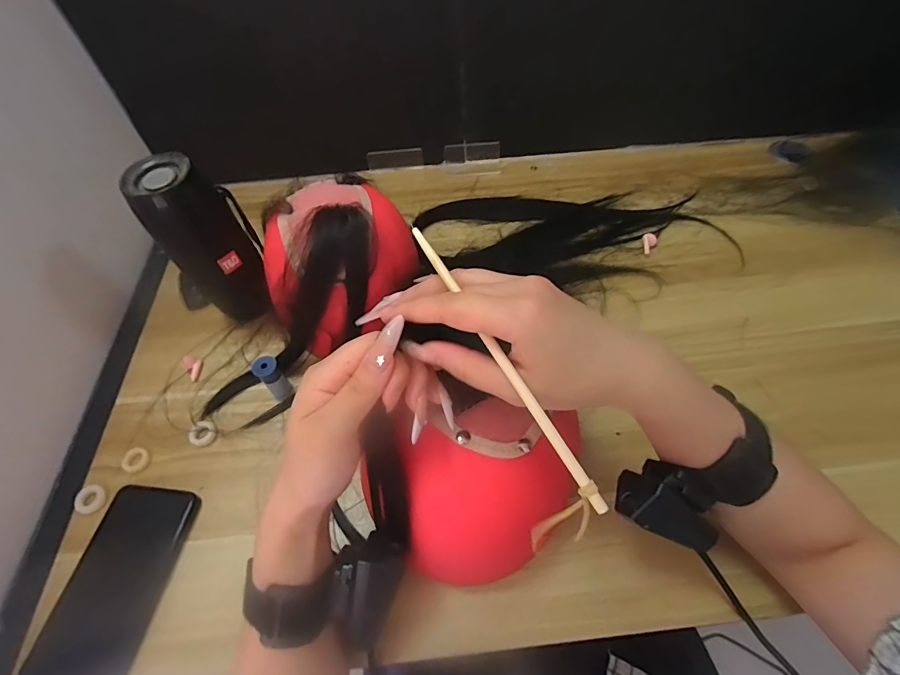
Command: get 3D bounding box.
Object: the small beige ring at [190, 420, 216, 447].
[{"bbox_3d":[-0.237,0.092,0.418,0.023,0.005,0.025,-2,55,2],"label":"small beige ring"}]

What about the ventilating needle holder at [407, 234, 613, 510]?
[{"bbox_3d":[0.027,0.011,0.232,0.006,0.004,0.177,-29,76,-16],"label":"ventilating needle holder"}]

